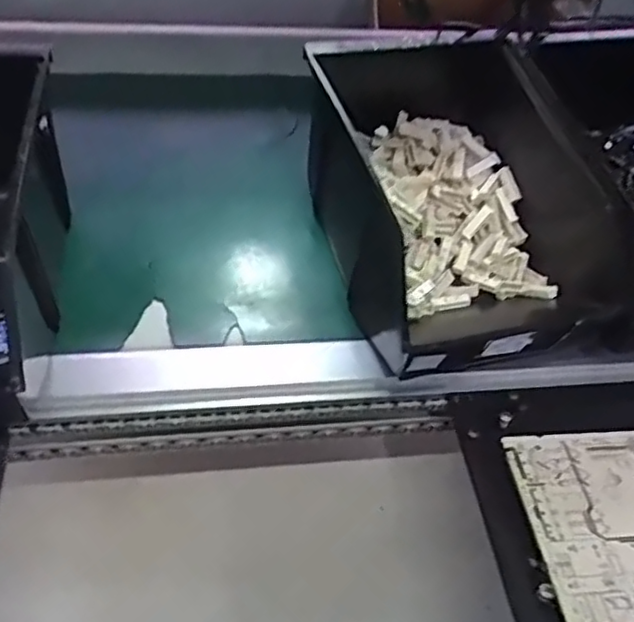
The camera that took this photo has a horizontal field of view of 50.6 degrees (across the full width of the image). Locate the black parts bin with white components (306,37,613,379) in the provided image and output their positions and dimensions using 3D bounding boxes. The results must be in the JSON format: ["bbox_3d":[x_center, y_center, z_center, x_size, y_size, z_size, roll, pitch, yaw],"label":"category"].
[{"bbox_3d":[0.081,-0.074,0.464,0.147,0.122,0.228,-11,52,-15],"label":"black parts bin with white components"}]

